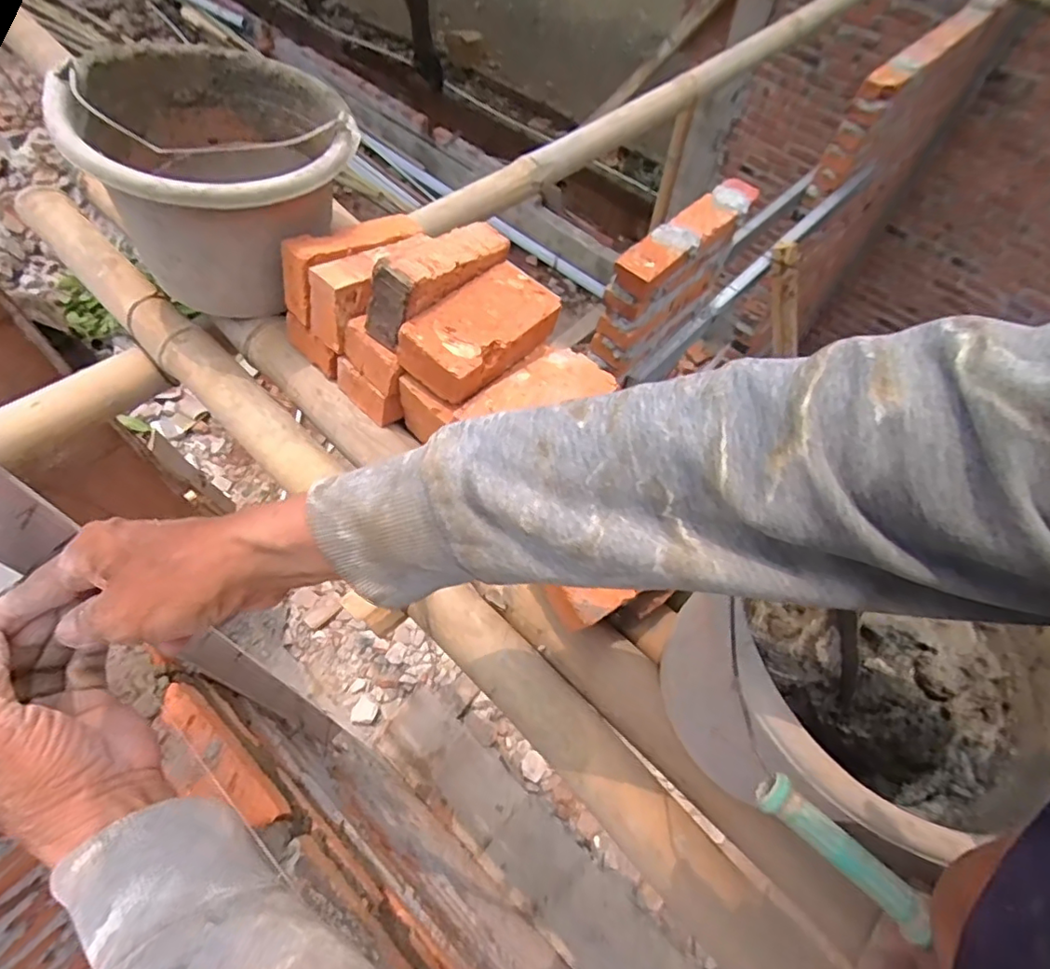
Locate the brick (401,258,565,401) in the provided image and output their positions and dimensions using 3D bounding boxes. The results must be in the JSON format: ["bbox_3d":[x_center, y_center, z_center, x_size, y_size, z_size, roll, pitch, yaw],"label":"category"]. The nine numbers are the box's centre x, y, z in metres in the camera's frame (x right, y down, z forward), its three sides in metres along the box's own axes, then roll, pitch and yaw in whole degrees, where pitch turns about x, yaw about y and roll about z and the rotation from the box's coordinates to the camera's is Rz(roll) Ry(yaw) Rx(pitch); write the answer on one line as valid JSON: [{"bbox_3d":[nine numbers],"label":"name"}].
[{"bbox_3d":[-0.039,-0.152,0.540,0.092,0.043,0.160,37,63,17],"label":"brick"}]

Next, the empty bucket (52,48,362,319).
[{"bbox_3d":[-0.311,-0.339,0.605,0.239,0.176,0.278,-17,62,-15],"label":"empty bucket"}]

